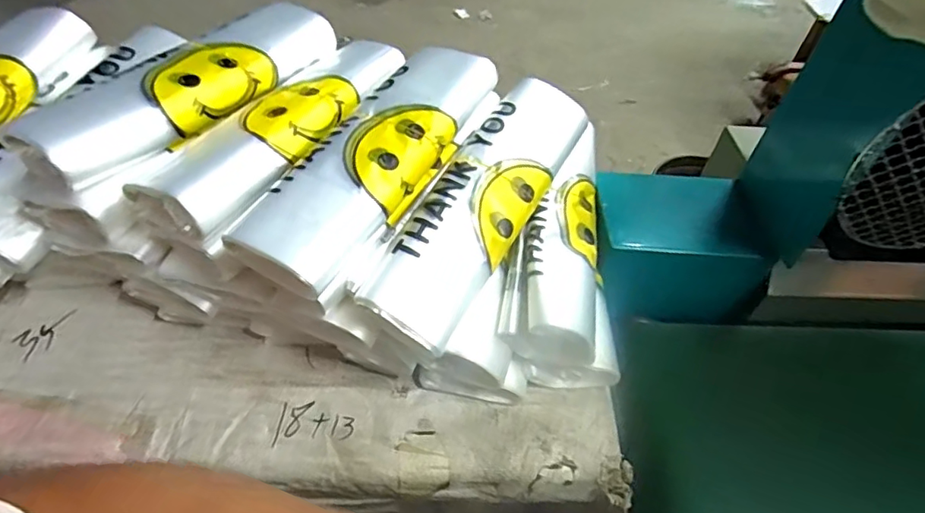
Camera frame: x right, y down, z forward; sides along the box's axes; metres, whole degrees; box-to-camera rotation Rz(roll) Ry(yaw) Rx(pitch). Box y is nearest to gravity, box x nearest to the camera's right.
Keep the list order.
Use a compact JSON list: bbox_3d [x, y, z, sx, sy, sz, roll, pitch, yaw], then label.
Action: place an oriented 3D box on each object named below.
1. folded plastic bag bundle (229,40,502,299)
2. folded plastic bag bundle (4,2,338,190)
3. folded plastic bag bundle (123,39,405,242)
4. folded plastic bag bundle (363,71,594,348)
[{"bbox_3d":[-0.071,-0.094,0.490,0.091,0.059,0.311,24,51,14],"label":"folded plastic bag bundle"},{"bbox_3d":[-0.245,-0.167,0.517,0.091,0.037,0.314,26,51,16],"label":"folded plastic bag bundle"},{"bbox_3d":[-0.159,-0.129,0.510,0.100,0.029,0.298,27,51,16],"label":"folded plastic bag bundle"},{"bbox_3d":[0.021,-0.055,0.502,0.092,0.032,0.309,42,61,-6],"label":"folded plastic bag bundle"}]

